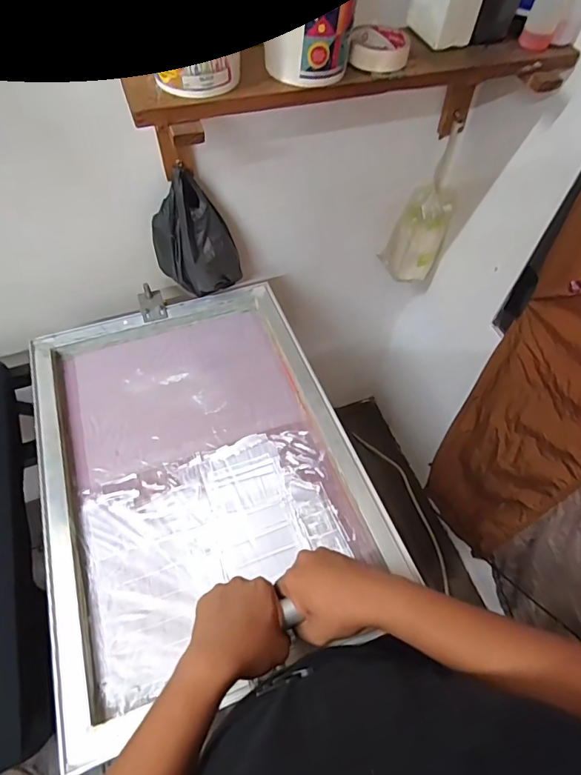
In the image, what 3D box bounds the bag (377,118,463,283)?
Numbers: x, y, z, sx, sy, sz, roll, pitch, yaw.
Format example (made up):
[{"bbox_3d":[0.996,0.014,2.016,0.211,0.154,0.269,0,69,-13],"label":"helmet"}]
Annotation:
[{"bbox_3d":[0.300,-0.395,1.048,0.107,0.326,0.101,-14,58,-13],"label":"bag"}]

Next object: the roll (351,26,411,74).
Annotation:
[{"bbox_3d":[0.121,-0.461,0.619,0.080,0.022,0.094,6,56,1],"label":"roll"}]

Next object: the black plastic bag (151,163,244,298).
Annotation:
[{"bbox_3d":[-0.171,-0.282,0.844,0.127,0.194,0.113,-33,64,-23],"label":"black plastic bag"}]

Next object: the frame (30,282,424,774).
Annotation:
[{"bbox_3d":[-0.149,0.102,0.726,0.461,0.044,0.634,-17,59,-14],"label":"frame"}]

